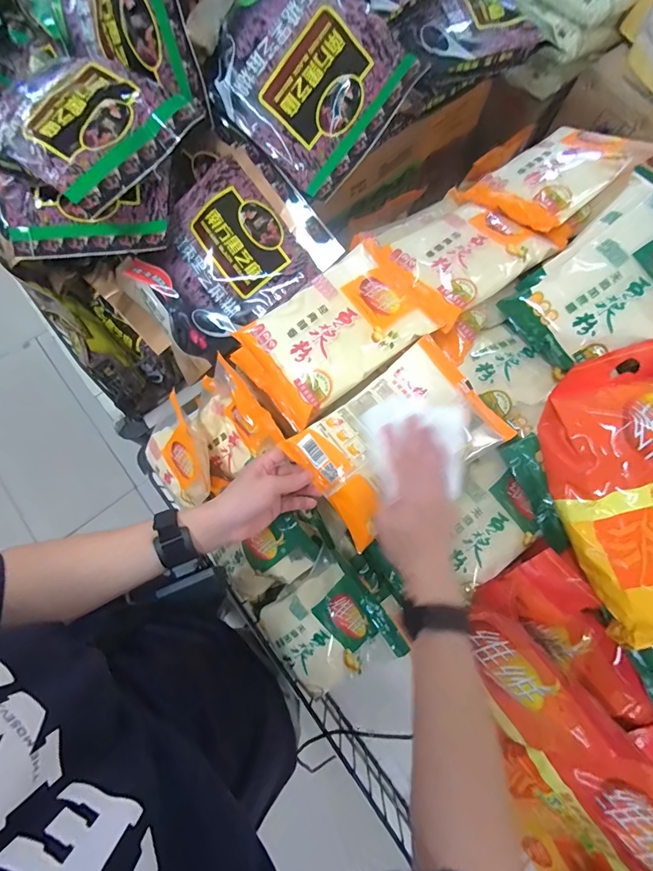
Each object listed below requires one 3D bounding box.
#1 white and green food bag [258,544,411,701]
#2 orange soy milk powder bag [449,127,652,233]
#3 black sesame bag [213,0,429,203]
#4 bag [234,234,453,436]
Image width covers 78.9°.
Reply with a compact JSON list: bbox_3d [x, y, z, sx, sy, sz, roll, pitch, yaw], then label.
[{"bbox_3d":[-0.002,0.260,0.536,0.150,0.032,0.180,47,111,17],"label":"white and green food bag"},{"bbox_3d":[0.338,-0.391,0.581,0.217,0.030,0.147,-37,63,-6],"label":"orange soy milk powder bag"},{"bbox_3d":[-0.027,-0.494,0.553,0.247,0.070,0.230,35,98,-12],"label":"black sesame bag"},{"bbox_3d":[0.013,-0.138,0.532,0.242,0.066,0.159,-33,78,-9],"label":"bag"}]

